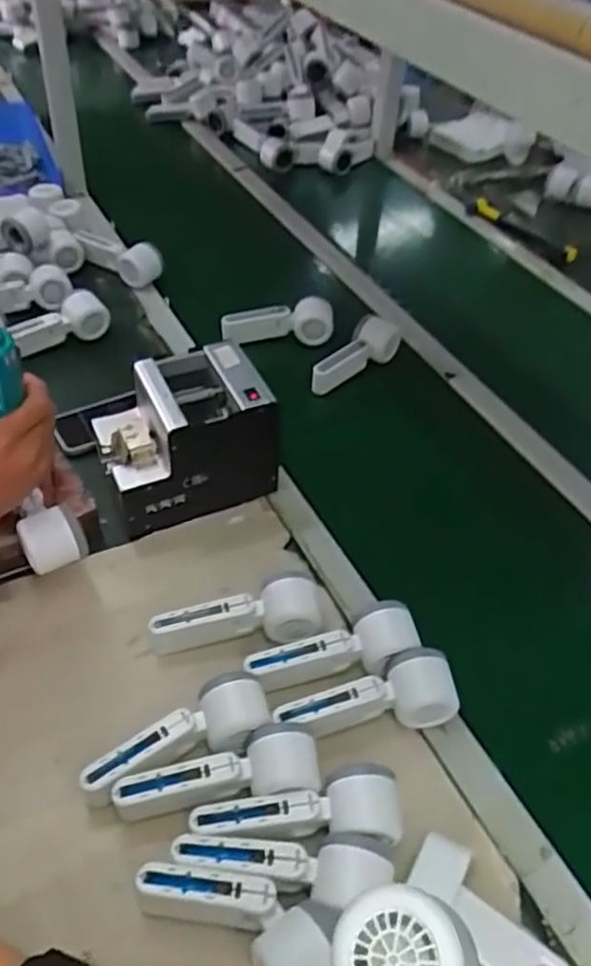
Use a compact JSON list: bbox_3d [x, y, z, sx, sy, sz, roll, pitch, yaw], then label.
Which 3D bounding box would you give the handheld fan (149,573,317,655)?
[{"bbox_3d":[-0.059,0.133,0.730,0.170,0.053,0.060,-1,45,-7],"label":"handheld fan"}]

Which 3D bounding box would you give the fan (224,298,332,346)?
[{"bbox_3d":[-0.027,-0.242,1.098,0.166,0.062,0.039,3,44,-3],"label":"fan"}]

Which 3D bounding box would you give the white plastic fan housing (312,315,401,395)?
[{"bbox_3d":[0.081,-0.182,1.050,0.155,0.066,0.043,-36,57,-16],"label":"white plastic fan housing"}]

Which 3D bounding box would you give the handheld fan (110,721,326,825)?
[{"bbox_3d":[-0.066,0.247,0.609,0.165,0.053,0.053,-5,46,-11],"label":"handheld fan"}]

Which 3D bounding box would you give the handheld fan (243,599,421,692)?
[{"bbox_3d":[0.037,0.166,0.699,0.166,0.060,0.056,-13,48,-19],"label":"handheld fan"}]

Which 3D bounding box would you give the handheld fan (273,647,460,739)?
[{"bbox_3d":[0.064,0.198,0.662,0.159,0.055,0.055,-6,46,-12],"label":"handheld fan"}]

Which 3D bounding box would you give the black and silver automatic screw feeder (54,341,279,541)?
[{"bbox_3d":[-0.127,-0.048,0.831,0.181,0.156,0.123,-16,49,-21],"label":"black and silver automatic screw feeder"}]

